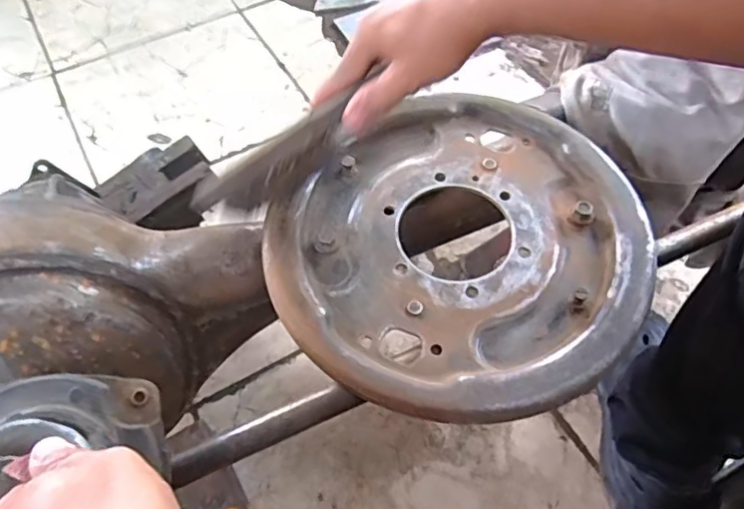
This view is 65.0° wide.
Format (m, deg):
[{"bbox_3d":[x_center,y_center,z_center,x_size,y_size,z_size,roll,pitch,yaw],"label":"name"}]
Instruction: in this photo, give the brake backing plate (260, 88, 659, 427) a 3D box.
[{"bbox_3d":[0.075,-0.012,0.468,0.271,0.031,0.296,-1,55,1],"label":"brake backing plate"}]

